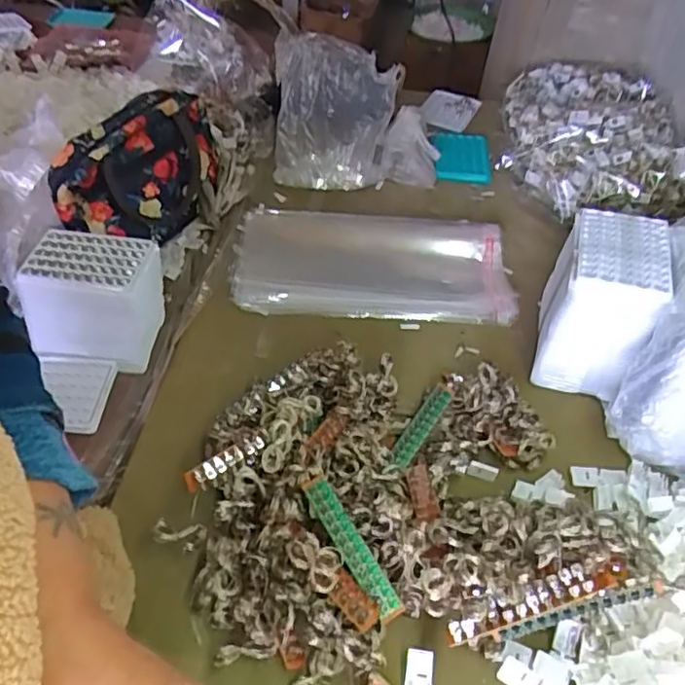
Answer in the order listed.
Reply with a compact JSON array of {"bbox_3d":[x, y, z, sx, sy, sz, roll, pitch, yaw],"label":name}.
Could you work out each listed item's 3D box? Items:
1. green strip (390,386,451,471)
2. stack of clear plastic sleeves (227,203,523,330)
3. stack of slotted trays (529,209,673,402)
[{"bbox_3d":[0.078,0.085,0.616,0.019,0.011,0.108,28,50,19],"label":"green strip"},{"bbox_3d":[0.037,-0.101,0.777,0.344,0.030,0.168,7,47,1],"label":"stack of clear plastic sleeves"},{"bbox_3d":[0.262,-0.033,0.648,0.089,0.159,0.122,17,48,10],"label":"stack of slotted trays"}]

